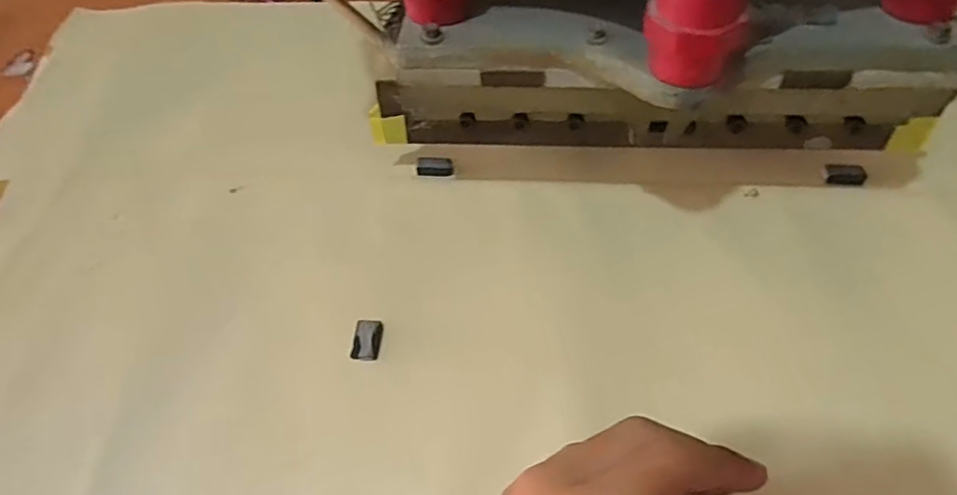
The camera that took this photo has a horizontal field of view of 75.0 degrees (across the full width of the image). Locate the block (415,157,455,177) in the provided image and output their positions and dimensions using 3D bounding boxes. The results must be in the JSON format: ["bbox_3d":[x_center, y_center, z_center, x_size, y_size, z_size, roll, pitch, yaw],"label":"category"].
[{"bbox_3d":[-0.029,-0.053,0.413,0.024,0.009,0.010,-4,51,-1],"label":"block"}]

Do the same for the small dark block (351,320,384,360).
[{"bbox_3d":[-0.060,0.050,0.335,0.015,0.006,0.023,3,52,5],"label":"small dark block"}]

